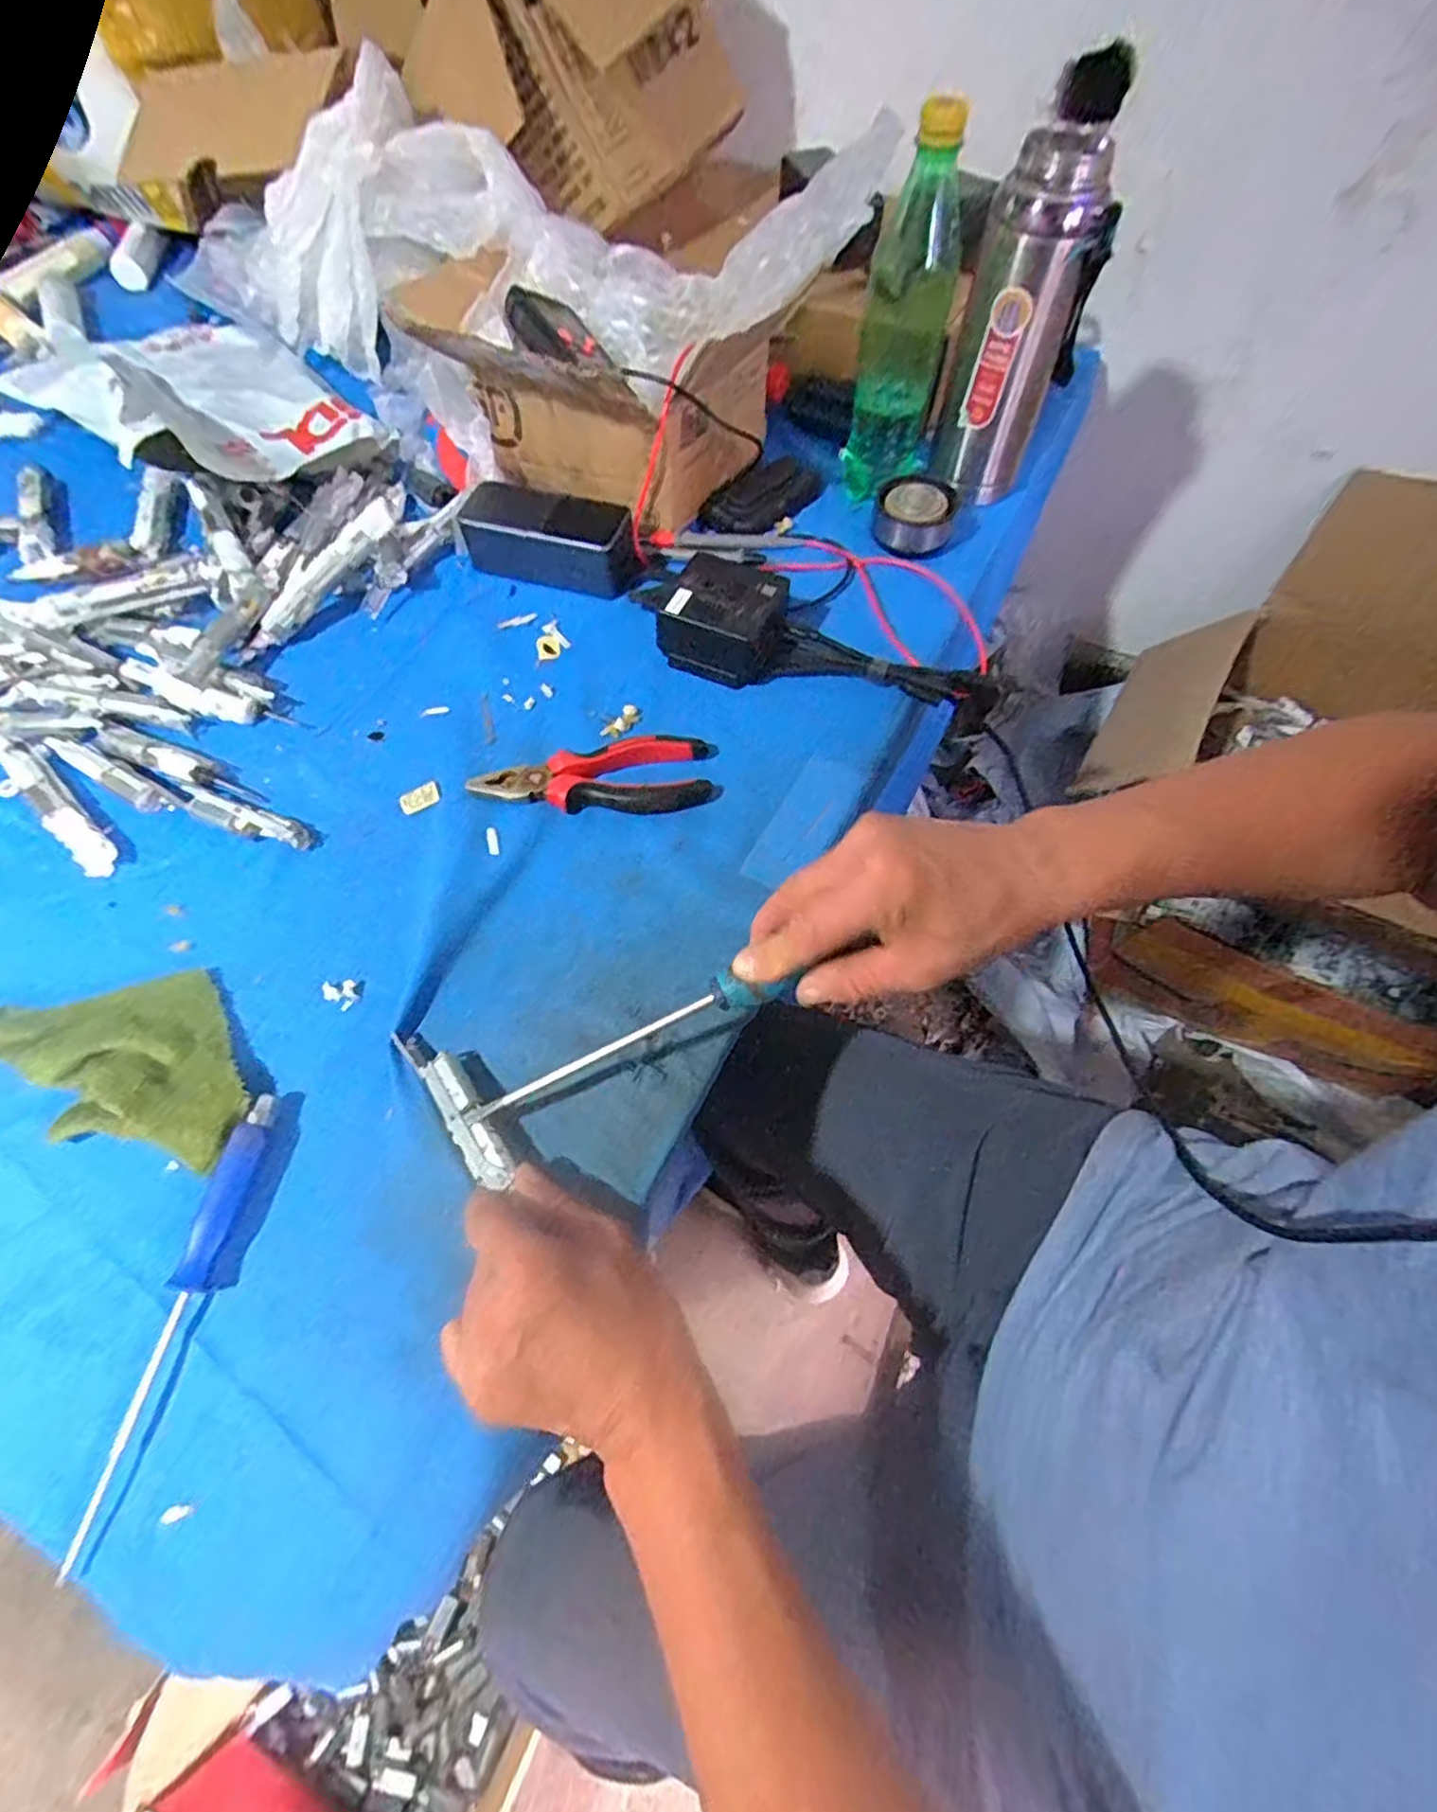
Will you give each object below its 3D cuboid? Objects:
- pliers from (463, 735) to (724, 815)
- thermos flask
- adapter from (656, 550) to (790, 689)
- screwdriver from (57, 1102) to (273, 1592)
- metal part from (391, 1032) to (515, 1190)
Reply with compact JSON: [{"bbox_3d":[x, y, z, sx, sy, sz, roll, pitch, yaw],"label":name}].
[{"bbox_3d":[-0.079,-0.082,0.473,0.155,0.019,0.051,-11,61,-8],"label":"pliers"},{"bbox_3d":[0.232,-0.448,0.552,0.087,0.222,0.088,18,62,9],"label":"thermos flask"},{"bbox_3d":[0.006,-0.207,0.519,0.083,0.052,0.064,19,63,10],"label":"adapter"},{"bbox_3d":[-0.245,0.183,0.332,0.022,0.021,0.184,8,60,3],"label":"screwdriver"},{"bbox_3d":[-0.137,0.100,0.373,0.022,0.014,0.104,-35,58,-20],"label":"metal part"}]

